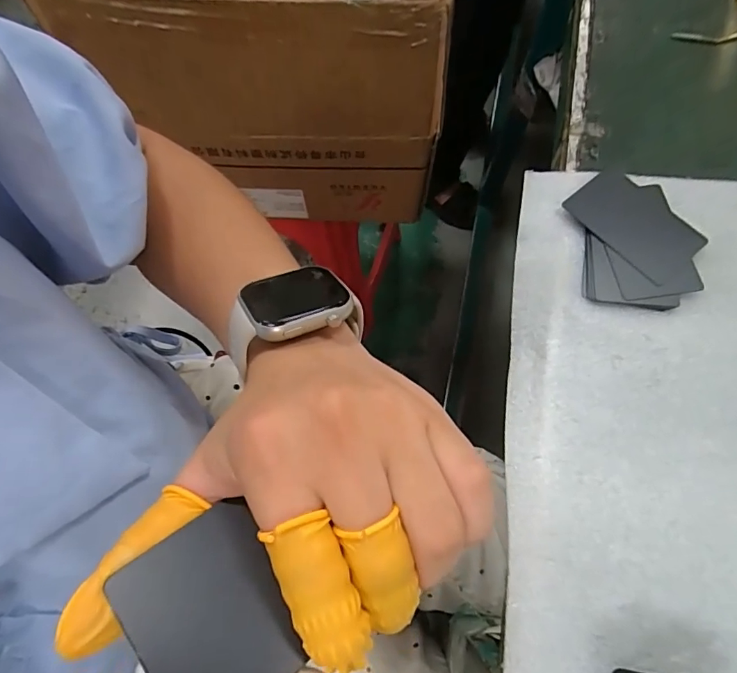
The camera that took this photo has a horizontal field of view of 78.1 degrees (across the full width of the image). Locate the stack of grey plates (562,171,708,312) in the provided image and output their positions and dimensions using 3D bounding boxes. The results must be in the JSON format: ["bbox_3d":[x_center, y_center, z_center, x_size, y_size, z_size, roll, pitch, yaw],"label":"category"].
[{"bbox_3d":[0.181,-0.067,0.312,0.079,0.008,0.103,-4,69,1],"label":"stack of grey plates"}]

